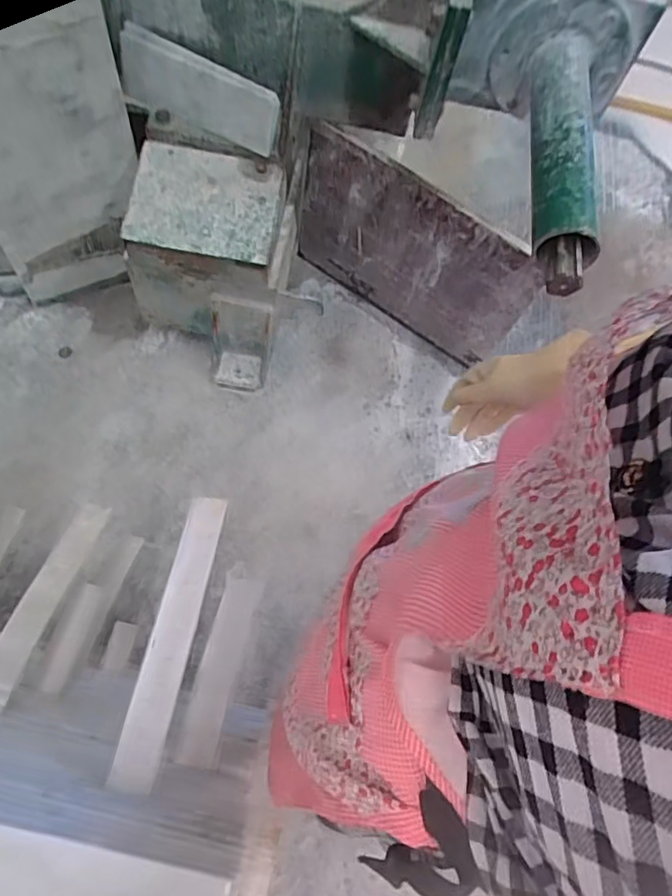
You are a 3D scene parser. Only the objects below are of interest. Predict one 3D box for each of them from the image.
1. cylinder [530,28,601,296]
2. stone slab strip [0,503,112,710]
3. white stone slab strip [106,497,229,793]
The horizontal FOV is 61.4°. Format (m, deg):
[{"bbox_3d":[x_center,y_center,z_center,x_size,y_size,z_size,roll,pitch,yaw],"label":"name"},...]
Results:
[{"bbox_3d":[0.342,-0.436,0.843,0.103,0.085,0.484,6,72,3],"label":"cylinder"},{"bbox_3d":[-0.314,0.157,0.613,0.036,0.010,0.226,30,48,-18],"label":"stone slab strip"},{"bbox_3d":[-0.145,0.159,0.511,0.039,0.024,0.255,7,54,4],"label":"white stone slab strip"}]

